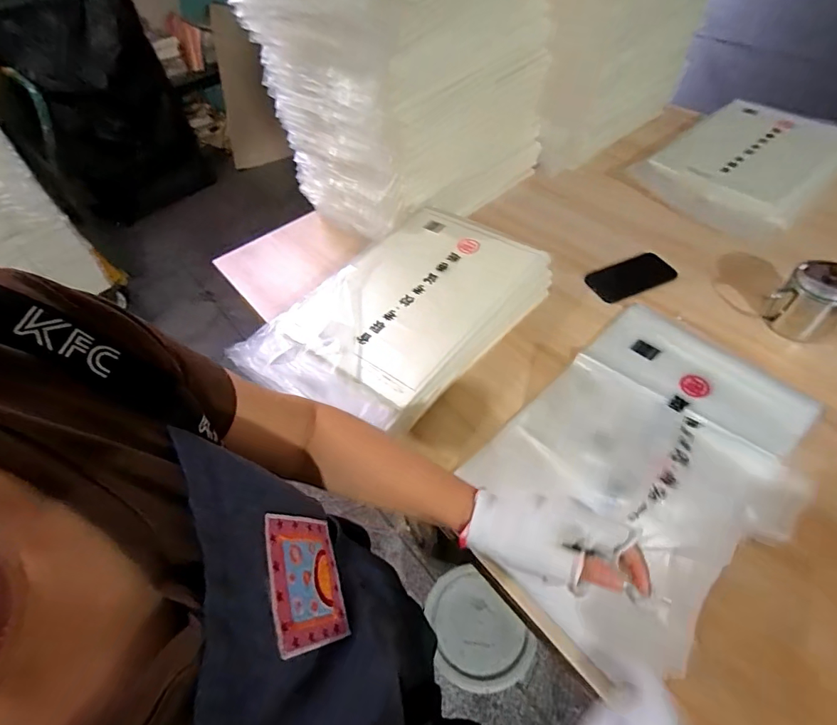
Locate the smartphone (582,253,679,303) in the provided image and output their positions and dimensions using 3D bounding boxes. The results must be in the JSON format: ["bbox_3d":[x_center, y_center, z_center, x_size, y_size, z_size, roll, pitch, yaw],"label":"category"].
[{"bbox_3d":[0.386,-0.155,0.819,0.155,0.010,0.083,-19,52,-9],"label":"smartphone"}]

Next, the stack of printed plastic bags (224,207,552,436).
[{"bbox_3d":[-0.022,-0.077,0.736,0.304,0.080,0.461,29,60,26],"label":"stack of printed plastic bags"}]

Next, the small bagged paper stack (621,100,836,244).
[{"bbox_3d":[0.717,-0.437,0.986,0.451,0.068,0.319,-35,56,-20],"label":"small bagged paper stack"}]

